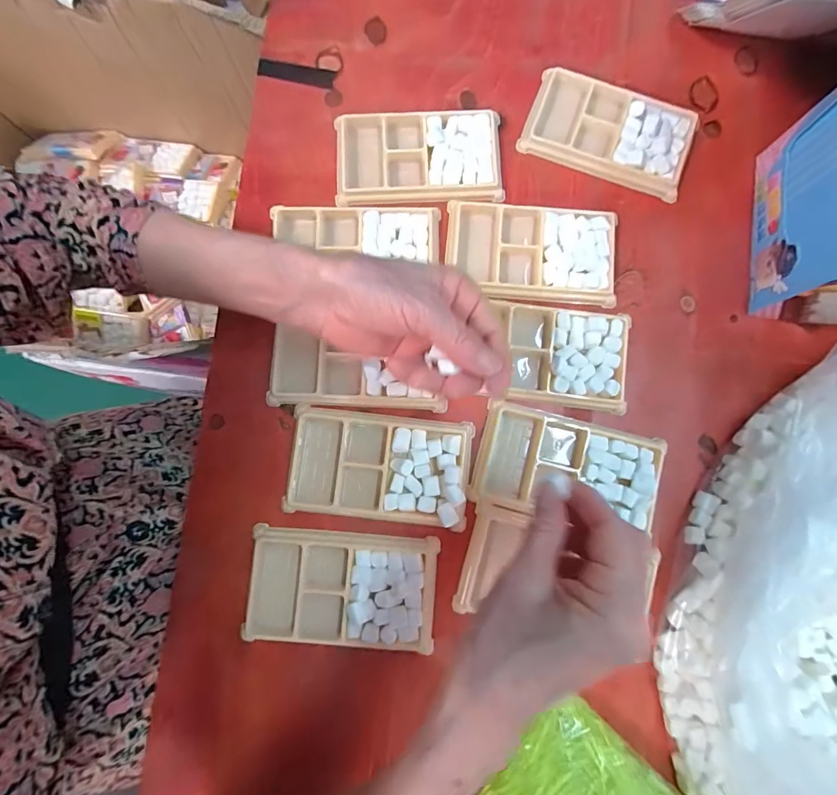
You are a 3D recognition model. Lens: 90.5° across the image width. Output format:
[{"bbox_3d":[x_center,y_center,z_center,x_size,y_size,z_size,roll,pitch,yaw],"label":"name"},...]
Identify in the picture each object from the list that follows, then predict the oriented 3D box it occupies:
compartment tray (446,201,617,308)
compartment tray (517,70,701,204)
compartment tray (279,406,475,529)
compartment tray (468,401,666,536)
[{"bbox_3d":[0.091,-0.115,0.335,0.132,0.021,0.076,4,73,0],"label":"compartment tray"},{"bbox_3d":[0.159,-0.221,0.342,0.134,0.017,0.080,26,74,6],"label":"compartment tray"},{"bbox_3d":[-0.029,0.051,0.309,0.134,0.019,0.076,6,73,0],"label":"compartment tray"},{"bbox_3d":[0.113,0.051,0.310,0.136,0.016,0.073,11,73,2],"label":"compartment tray"}]

